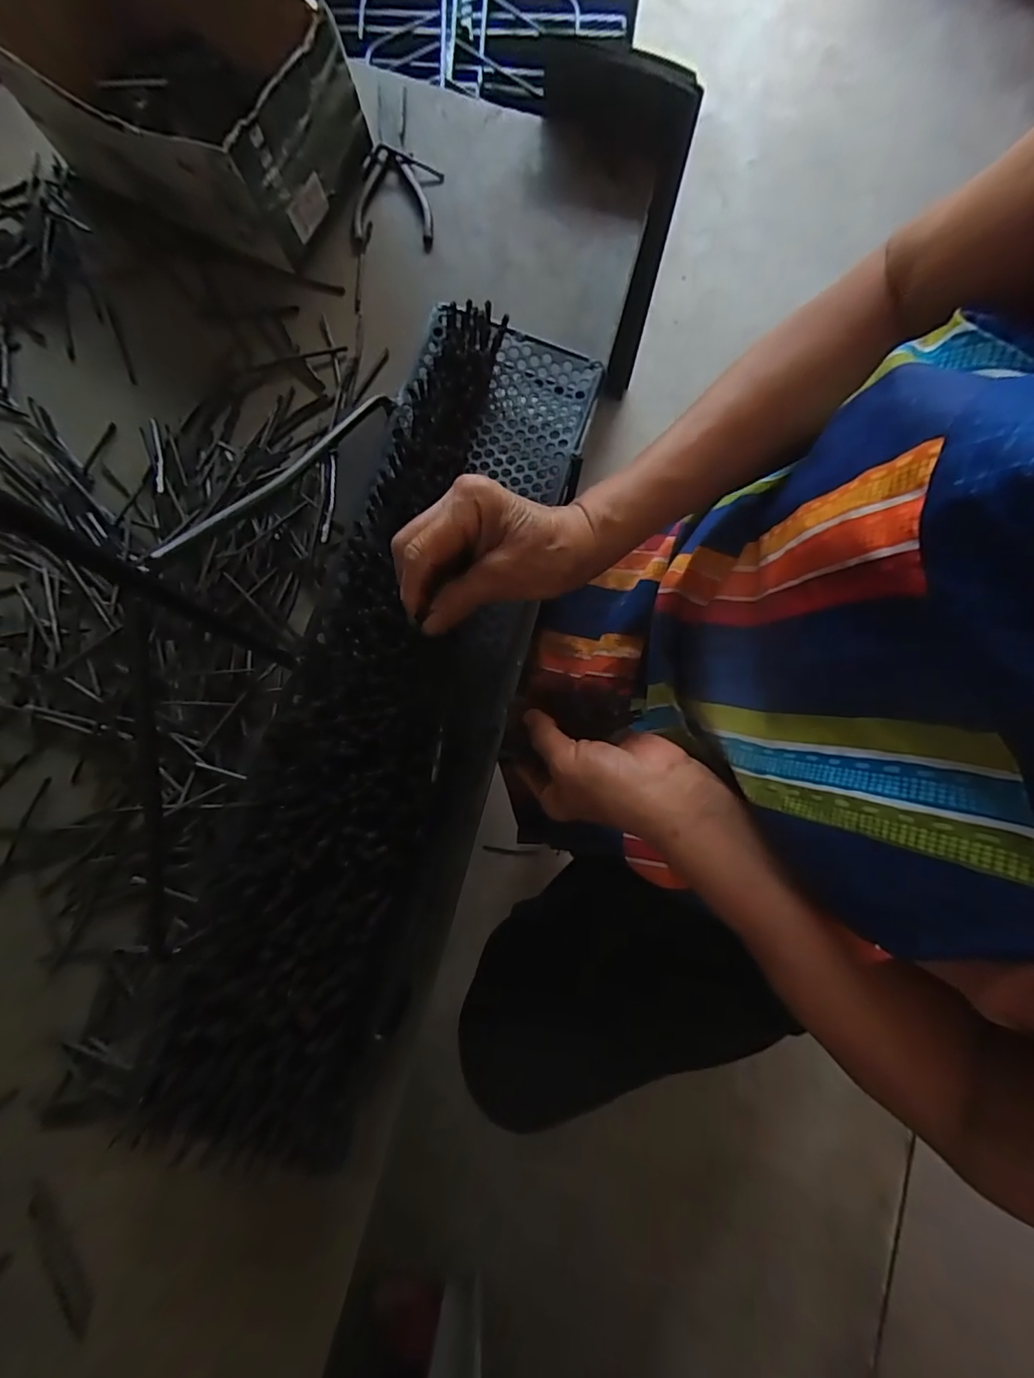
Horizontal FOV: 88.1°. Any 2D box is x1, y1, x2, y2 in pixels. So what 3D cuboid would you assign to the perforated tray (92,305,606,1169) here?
[{"bbox_3d":[-0.081,-0.001,0.381,0.148,0.077,0.591,16,78,3],"label":"perforated tray"}]

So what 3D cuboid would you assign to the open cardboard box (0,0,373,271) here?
[{"bbox_3d":[-0.306,-0.546,0.492,0.288,0.117,0.179,29,81,5],"label":"open cardboard box"}]

